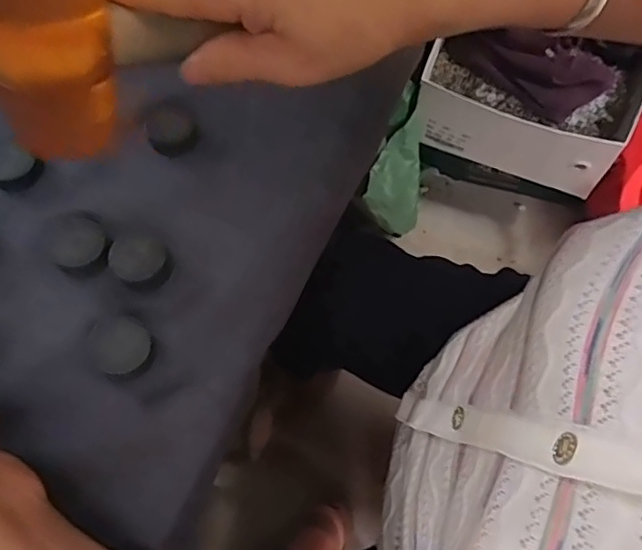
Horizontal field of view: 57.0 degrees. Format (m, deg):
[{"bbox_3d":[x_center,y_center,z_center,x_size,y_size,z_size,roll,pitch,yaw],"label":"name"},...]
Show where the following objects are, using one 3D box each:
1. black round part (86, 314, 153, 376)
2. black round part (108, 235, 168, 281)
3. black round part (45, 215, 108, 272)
[{"bbox_3d":[-0.110,0.038,0.324,0.030,0.013,0.031,0,65,0],"label":"black round part"},{"bbox_3d":[-0.108,-0.011,0.350,0.030,0.010,0.035,-19,66,-9],"label":"black round part"},{"bbox_3d":[-0.145,-0.019,0.354,0.037,0.009,0.032,37,71,16],"label":"black round part"}]

